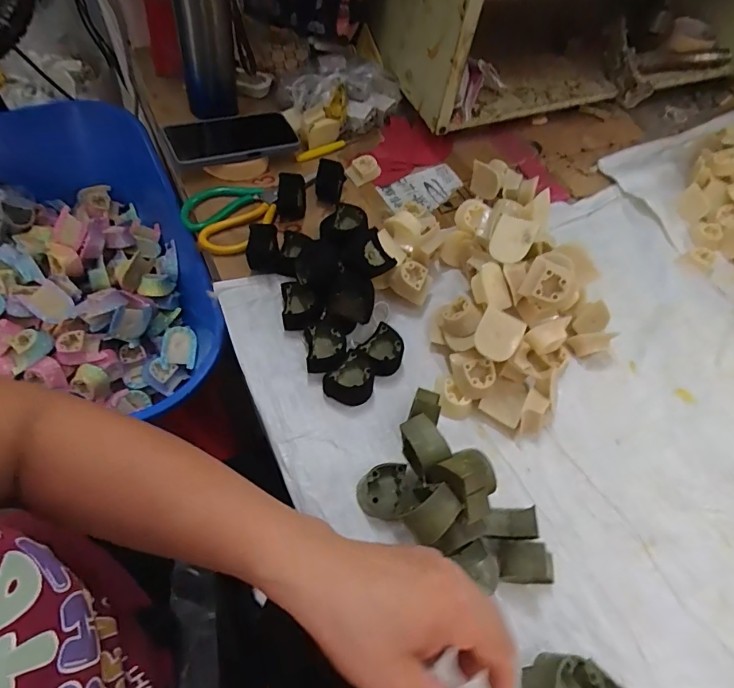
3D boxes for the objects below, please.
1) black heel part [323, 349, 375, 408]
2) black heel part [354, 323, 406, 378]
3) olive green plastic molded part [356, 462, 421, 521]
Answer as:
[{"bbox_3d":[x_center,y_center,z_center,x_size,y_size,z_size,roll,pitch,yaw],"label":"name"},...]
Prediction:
[{"bbox_3d":[-0.014,0.037,0.449,0.040,0.029,0.051,38,63,18],"label":"black heel part"},{"bbox_3d":[0.018,0.009,0.471,0.038,0.032,0.047,37,61,13],"label":"black heel part"},{"bbox_3d":[0.017,0.132,0.394,0.048,0.023,0.043,-17,61,-14],"label":"olive green plastic molded part"}]

